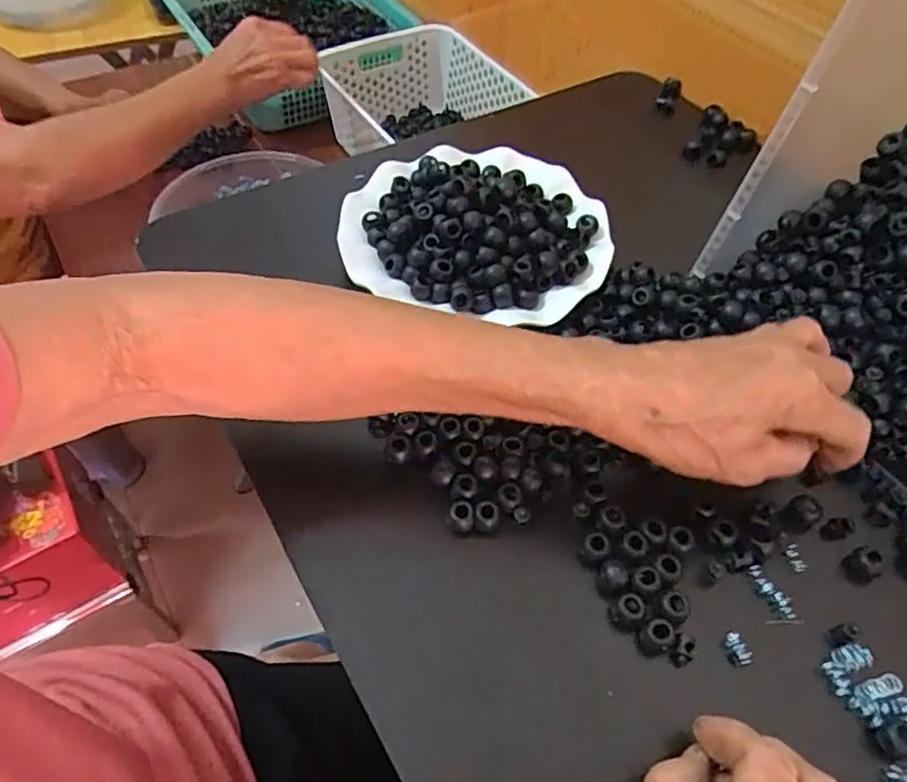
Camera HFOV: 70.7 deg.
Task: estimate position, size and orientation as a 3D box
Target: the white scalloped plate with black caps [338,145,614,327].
[{"bbox_3d":[0.020,-0.124,0.440,0.175,0.040,0.161,0,53,-1],"label":"white scalloped plate with black caps"}]

